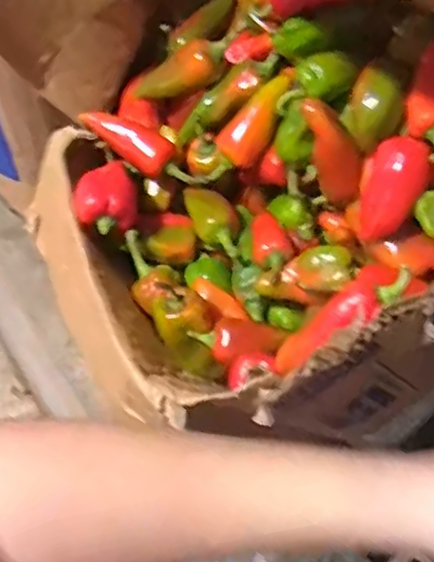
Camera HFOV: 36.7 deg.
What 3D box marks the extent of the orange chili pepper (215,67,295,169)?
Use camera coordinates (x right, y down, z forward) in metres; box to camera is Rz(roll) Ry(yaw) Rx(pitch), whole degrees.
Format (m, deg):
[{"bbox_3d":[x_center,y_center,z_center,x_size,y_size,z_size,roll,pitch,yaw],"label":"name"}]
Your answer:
[{"bbox_3d":[0.035,-0.131,0.521,0.034,0.084,0.027,43,17,33],"label":"orange chili pepper"}]

